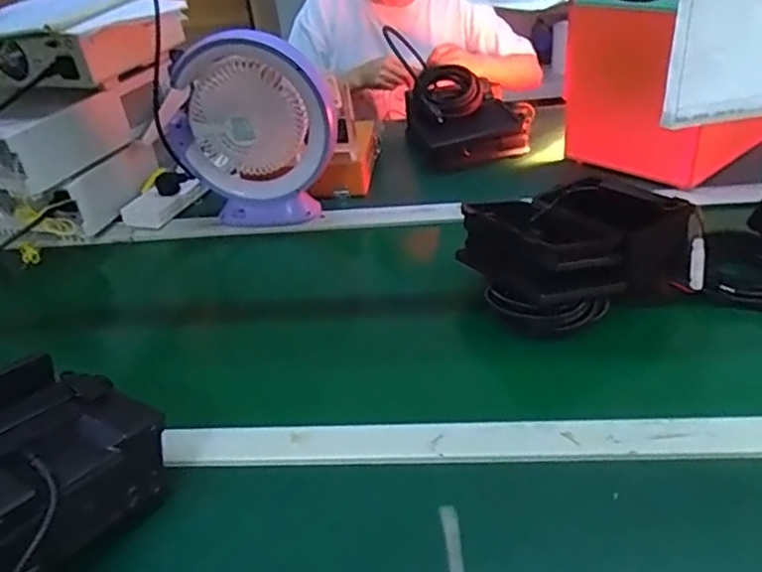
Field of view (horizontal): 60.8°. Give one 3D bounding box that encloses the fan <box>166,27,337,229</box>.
[{"bbox_3d":[-0.195,-0.231,0.992,0.245,0.276,0.093,7,37,19],"label":"fan"}]

